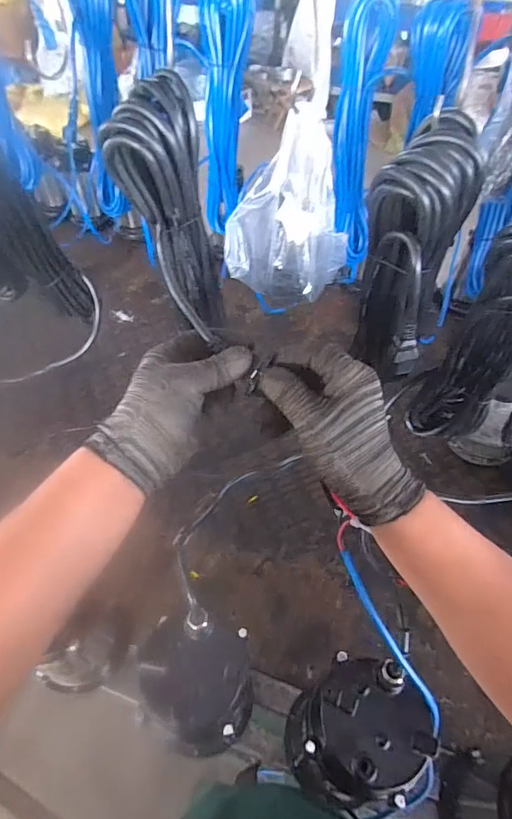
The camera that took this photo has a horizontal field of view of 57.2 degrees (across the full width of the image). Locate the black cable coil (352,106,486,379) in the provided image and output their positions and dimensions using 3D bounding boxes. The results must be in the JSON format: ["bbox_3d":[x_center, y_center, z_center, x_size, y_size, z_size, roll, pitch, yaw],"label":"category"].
[{"bbox_3d":[0.121,-0.122,0.389,0.073,0.194,0.071,15,55,10],"label":"black cable coil"}]

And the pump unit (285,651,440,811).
[{"bbox_3d":[0.106,0.325,0.468,0.132,0.074,0.125,0,54,-1],"label":"pump unit"}]

